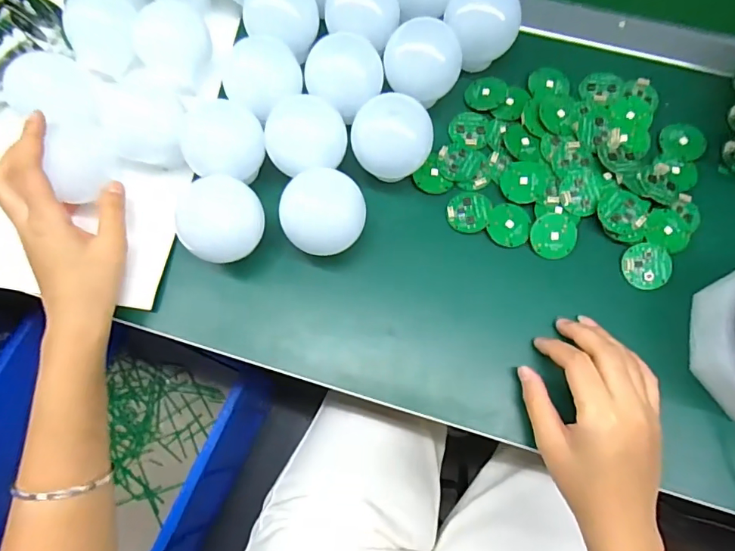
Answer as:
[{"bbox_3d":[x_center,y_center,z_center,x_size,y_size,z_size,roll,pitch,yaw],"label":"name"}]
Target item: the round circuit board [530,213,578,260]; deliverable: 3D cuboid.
[{"bbox_3d":[0.144,-0.030,0.361,0.034,0.006,0.034,0,73,0],"label":"round circuit board"}]

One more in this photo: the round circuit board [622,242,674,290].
[{"bbox_3d":[0.214,-0.007,0.357,0.035,0.004,0.035,-1,82,9],"label":"round circuit board"}]

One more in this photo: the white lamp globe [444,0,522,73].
[{"bbox_3d":[0.093,-0.203,0.386,0.049,0.061,0.049,0,73,0],"label":"white lamp globe"}]

